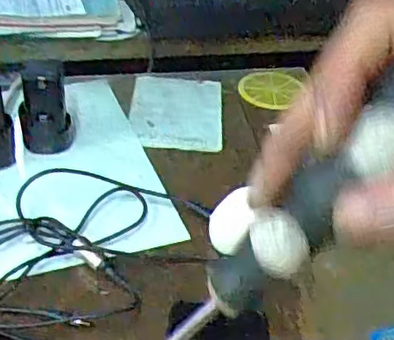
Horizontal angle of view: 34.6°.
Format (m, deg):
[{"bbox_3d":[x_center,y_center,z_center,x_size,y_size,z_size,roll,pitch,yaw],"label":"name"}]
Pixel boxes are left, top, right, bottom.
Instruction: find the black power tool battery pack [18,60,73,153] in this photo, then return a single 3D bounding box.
[{"bbox_3d":[-0.150,-0.059,0.619,0.047,0.092,0.024,-7,39,-12],"label":"black power tool battery pack"}]

